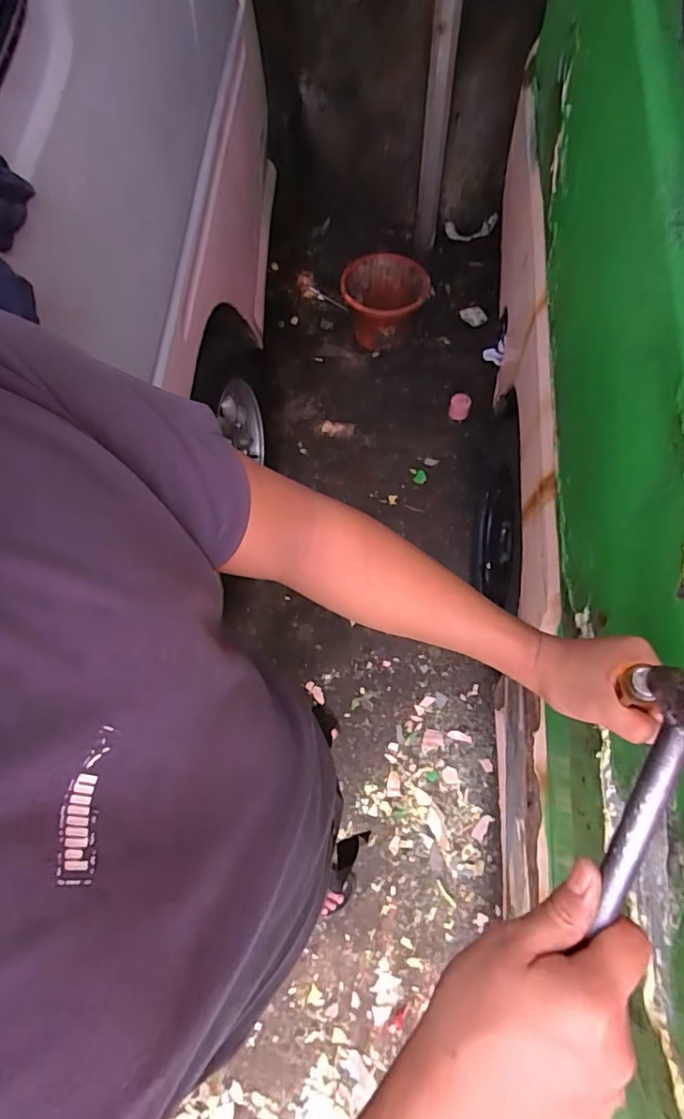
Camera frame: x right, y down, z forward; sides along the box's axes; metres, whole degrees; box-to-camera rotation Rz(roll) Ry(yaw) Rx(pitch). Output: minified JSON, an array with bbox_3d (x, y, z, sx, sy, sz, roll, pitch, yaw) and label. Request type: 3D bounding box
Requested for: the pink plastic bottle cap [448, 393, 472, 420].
[{"bbox_3d":[0.373,-0.486,1.658,0.064,0.065,0.059,10,67,8],"label":"pink plastic bottle cap"}]

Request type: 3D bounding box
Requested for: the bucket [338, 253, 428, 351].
[{"bbox_3d":[0.139,-0.830,1.728,0.265,0.235,0.246,-1,66,3],"label":"bucket"}]

